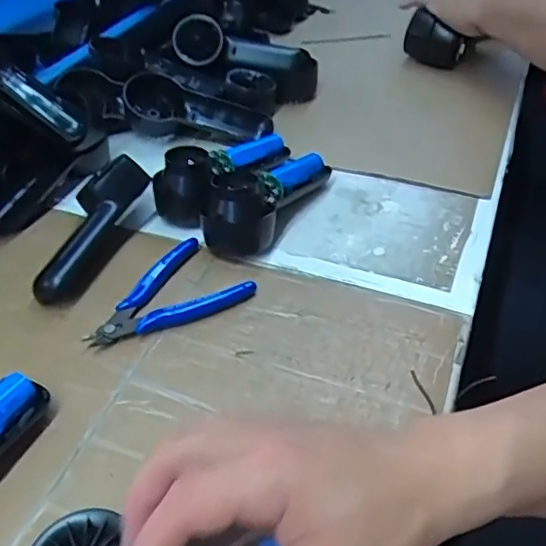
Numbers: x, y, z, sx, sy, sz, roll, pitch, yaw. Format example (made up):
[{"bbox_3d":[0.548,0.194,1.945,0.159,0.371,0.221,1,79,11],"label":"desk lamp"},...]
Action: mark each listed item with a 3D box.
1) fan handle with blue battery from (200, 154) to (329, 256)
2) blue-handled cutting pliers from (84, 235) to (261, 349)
[{"bbox_3d":[-0.003,-0.073,0.491,0.052,0.051,0.140,20,47,22],"label":"fan handle with blue battery"},{"bbox_3d":[-0.083,0.019,0.422,0.117,0.015,0.073,-30,50,-27],"label":"blue-handled cutting pliers"}]

